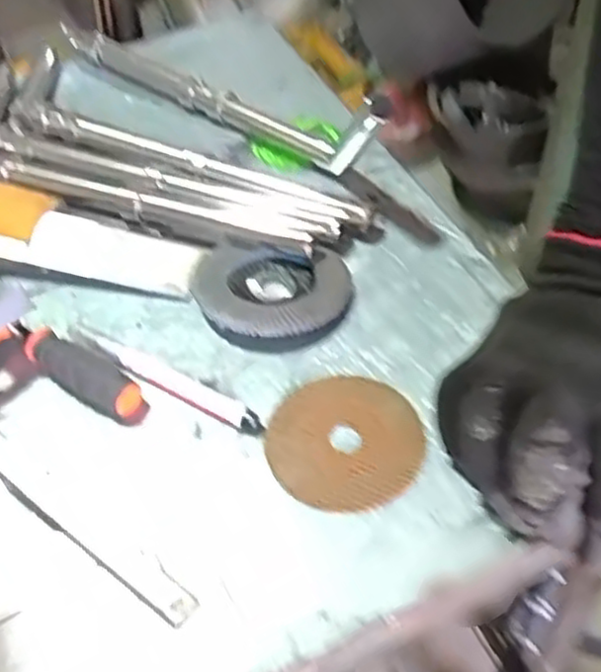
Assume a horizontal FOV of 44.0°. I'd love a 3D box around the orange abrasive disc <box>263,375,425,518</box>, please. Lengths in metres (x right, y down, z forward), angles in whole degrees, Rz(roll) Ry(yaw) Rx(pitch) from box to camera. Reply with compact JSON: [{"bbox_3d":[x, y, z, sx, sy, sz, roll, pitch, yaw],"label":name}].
[{"bbox_3d":[0.024,0.055,0.390,0.080,0.004,0.077,-2,48,2],"label":"orange abrasive disc"}]

